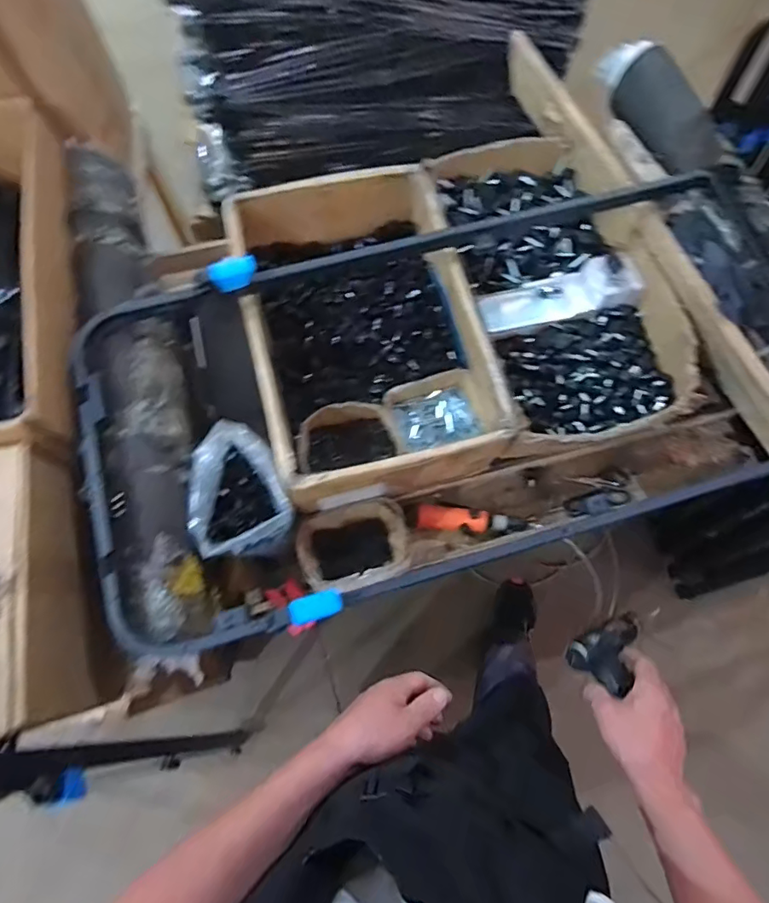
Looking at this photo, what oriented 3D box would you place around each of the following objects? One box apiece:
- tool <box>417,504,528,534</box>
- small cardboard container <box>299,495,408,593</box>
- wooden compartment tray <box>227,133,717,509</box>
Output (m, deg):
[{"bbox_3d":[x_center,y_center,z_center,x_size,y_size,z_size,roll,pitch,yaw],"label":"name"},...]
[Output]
[{"bbox_3d":[0.148,0.119,0.875,0.176,0.033,0.039,6,72,1],"label":"tool"},{"bbox_3d":[-0.048,0.149,0.826,0.175,0.088,0.126,-18,73,-7],"label":"small cardboard container"},{"bbox_3d":[0.132,-0.250,0.883,0.692,0.162,0.568,-15,73,-6],"label":"wooden compartment tray"}]

